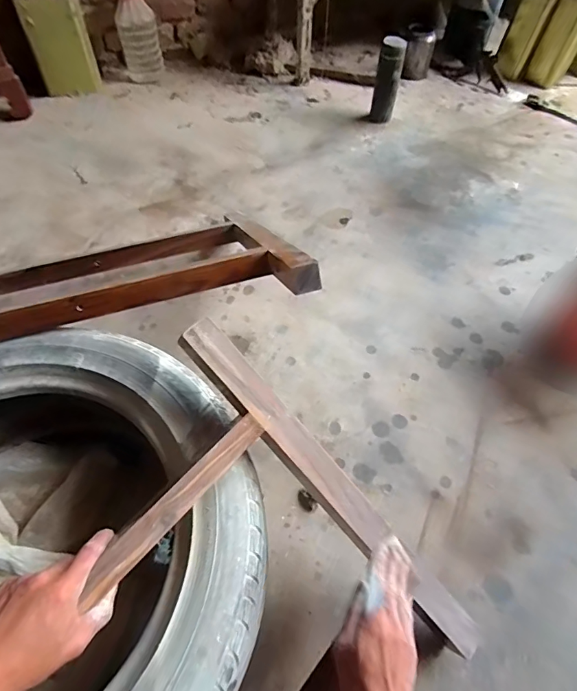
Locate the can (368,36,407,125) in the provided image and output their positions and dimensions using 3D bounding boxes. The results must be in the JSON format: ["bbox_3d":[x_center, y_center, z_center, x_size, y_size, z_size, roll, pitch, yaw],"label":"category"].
[{"bbox_3d":[0.280,-0.743,1.257,0.067,0.206,0.075,12,58,7],"label":"can"}]

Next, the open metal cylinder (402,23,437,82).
[{"bbox_3d":[0.419,-0.947,1.435,0.094,0.128,0.084,12,58,7],"label":"open metal cylinder"}]

